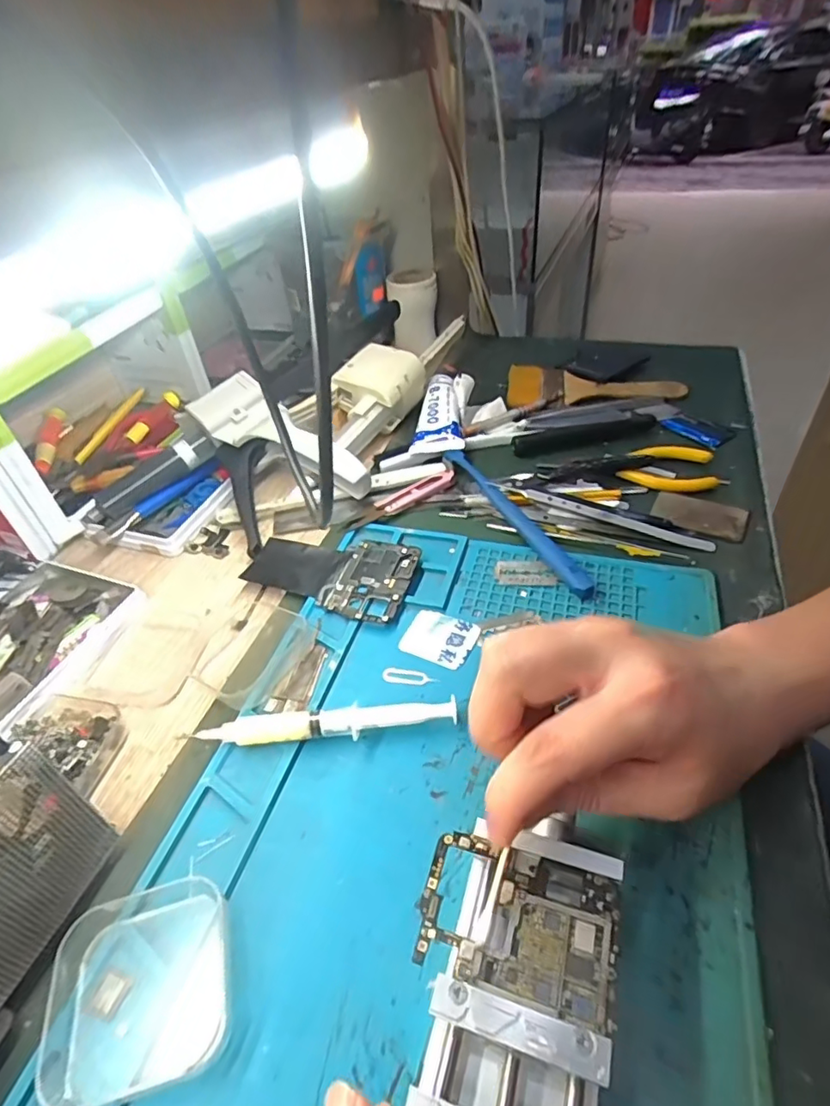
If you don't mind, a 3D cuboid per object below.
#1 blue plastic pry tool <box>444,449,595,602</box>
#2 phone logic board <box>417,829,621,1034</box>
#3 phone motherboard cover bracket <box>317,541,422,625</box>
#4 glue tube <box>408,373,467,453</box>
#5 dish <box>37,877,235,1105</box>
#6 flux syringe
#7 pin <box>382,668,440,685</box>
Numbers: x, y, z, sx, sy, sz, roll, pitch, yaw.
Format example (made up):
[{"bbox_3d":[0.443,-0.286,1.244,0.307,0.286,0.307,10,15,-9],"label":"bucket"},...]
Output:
[{"bbox_3d":[0.069,-0.028,0.403,0.014,0.014,0.175,-21,45,-17],"label":"blue plastic pry tool"},{"bbox_3d":[0.037,0.132,0.203,0.068,0.004,0.045,11,45,16],"label":"phone logic board"},{"bbox_3d":[-0.029,0.017,0.373,0.053,0.006,0.066,12,45,18],"label":"phone motherboard cover bracket"},{"bbox_3d":[0.024,-0.124,0.506,0.043,0.025,0.105,2,43,8],"label":"glue tube"},{"bbox_3d":[-0.104,0.163,0.215,0.064,0.015,0.067,-13,43,-9],"label":"dish"},{"bbox_3d":[-0.047,0.089,0.291,0.135,0.015,0.018,-9,43,-4],"label":"flux syringe"},{"bbox_3d":[-0.003,0.069,0.317,0.032,0.004,0.010,5,44,11],"label":"pin"}]

